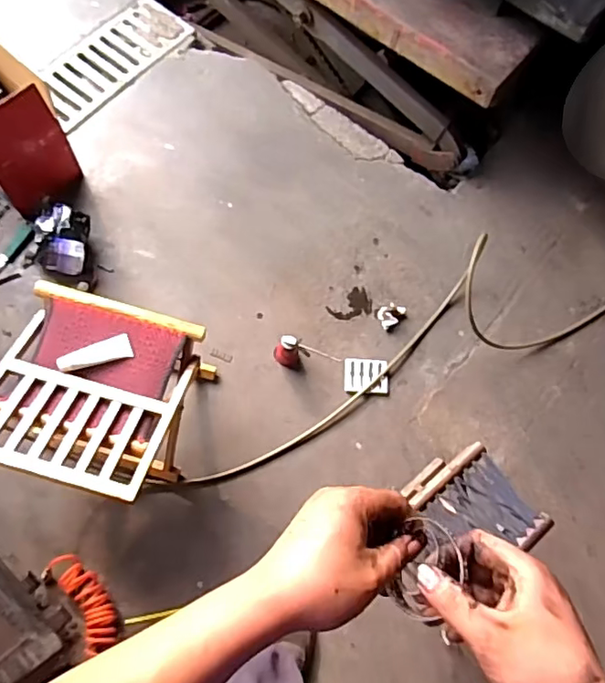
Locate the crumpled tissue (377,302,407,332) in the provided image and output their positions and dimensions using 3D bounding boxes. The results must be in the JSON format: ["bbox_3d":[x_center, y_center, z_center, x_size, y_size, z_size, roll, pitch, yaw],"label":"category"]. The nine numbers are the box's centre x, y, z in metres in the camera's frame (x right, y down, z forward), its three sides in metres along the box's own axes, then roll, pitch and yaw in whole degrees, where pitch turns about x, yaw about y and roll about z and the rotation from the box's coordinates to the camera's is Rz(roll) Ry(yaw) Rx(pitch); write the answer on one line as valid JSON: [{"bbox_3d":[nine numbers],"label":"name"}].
[{"bbox_3d":[0.255,-0.079,1.668,0.077,0.039,0.088,34,72,10],"label":"crumpled tissue"}]

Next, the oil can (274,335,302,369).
[{"bbox_3d":[-0.039,0.028,1.563,0.081,0.107,0.067,5,69,0],"label":"oil can"}]

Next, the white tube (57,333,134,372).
[{"bbox_3d":[-0.458,0.025,1.256,0.157,0.014,0.055,-12,71,-8],"label":"white tube"}]

